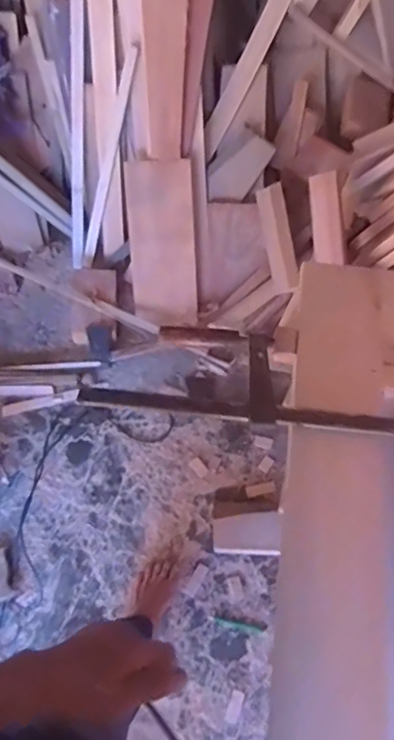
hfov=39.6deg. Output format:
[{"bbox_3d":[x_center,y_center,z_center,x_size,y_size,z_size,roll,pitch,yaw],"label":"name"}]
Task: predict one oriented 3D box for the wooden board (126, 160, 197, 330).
[{"bbox_3d":[-0.106,-0.363,1.597,0.206,0.034,0.454,3,104,17],"label":"wooden board"}]

